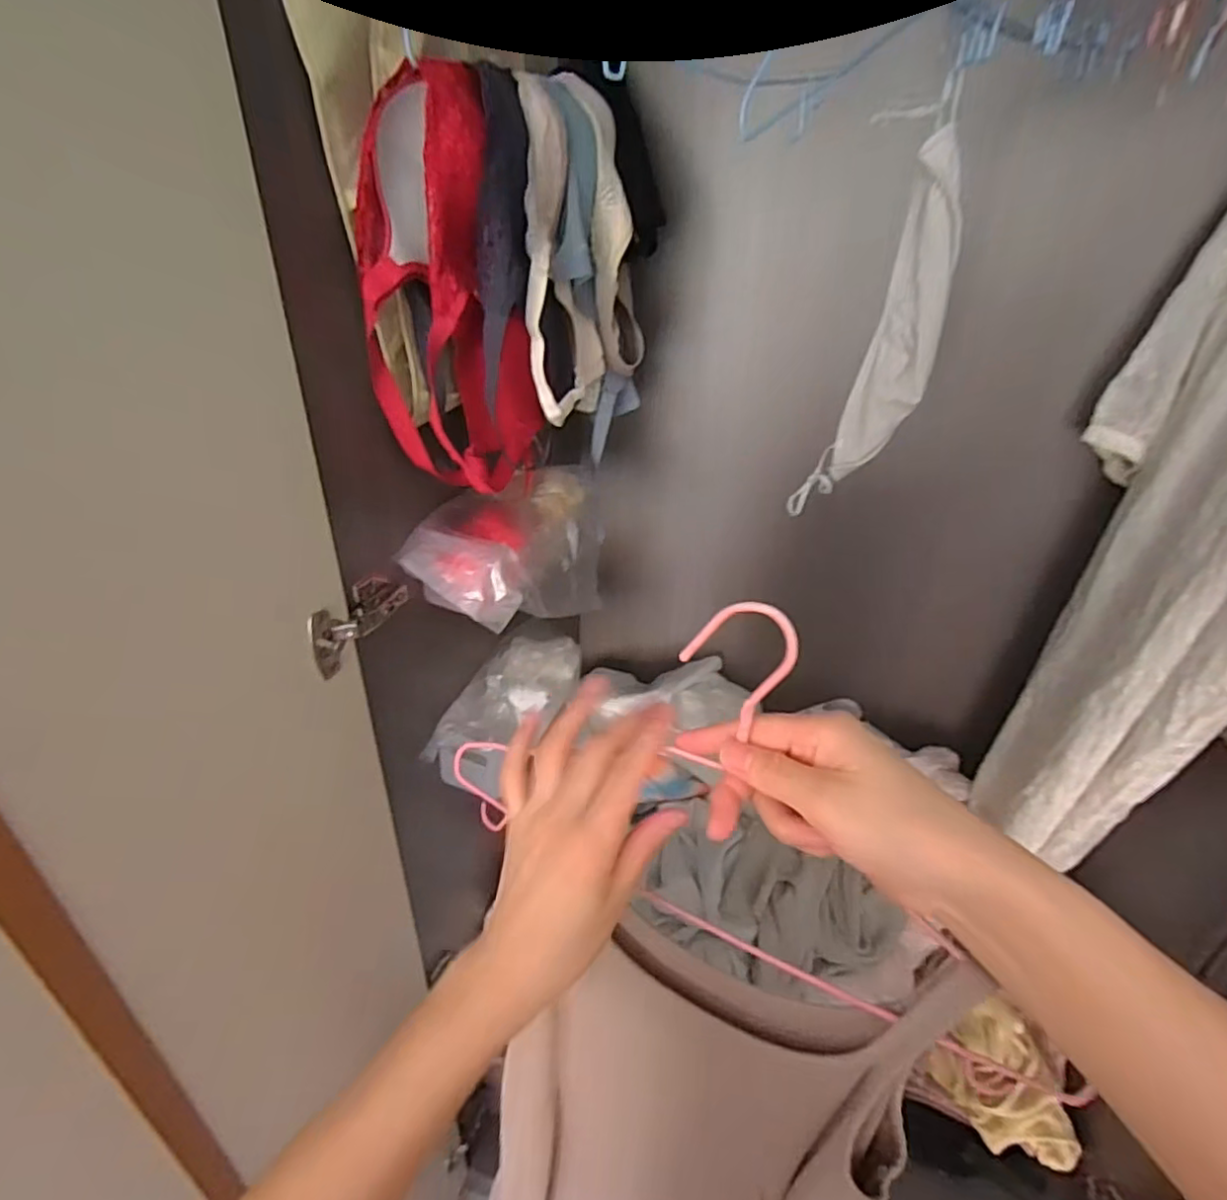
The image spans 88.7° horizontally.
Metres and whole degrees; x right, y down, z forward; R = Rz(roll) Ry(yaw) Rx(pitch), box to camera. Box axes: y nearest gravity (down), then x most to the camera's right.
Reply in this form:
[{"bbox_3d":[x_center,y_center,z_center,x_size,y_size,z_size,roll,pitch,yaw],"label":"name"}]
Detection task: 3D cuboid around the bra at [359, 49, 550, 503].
[{"bbox_3d":[-0.129,-0.242,0.526,0.073,0.300,0.163,16,33,23],"label":"bra"}]

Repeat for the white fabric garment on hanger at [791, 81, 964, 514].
[{"bbox_3d":[0.203,-0.203,0.476,0.084,0.276,0.018,19,34,27],"label":"white fabric garment on hanger"}]

